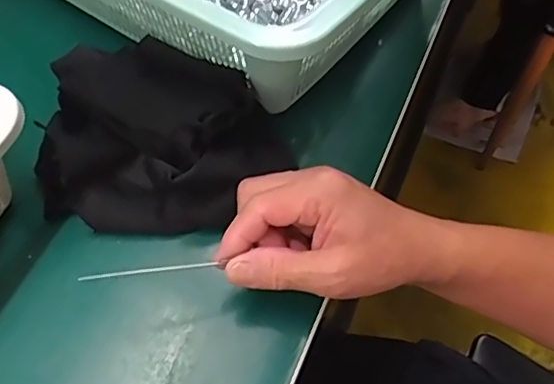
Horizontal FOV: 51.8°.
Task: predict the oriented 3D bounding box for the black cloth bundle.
[{"bbox_3d":[-0.085,-0.039,0.408,0.173,0.077,0.119,3,56,2],"label":"black cloth bundle"}]

